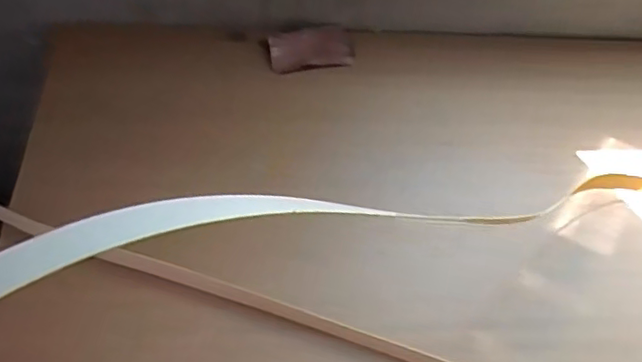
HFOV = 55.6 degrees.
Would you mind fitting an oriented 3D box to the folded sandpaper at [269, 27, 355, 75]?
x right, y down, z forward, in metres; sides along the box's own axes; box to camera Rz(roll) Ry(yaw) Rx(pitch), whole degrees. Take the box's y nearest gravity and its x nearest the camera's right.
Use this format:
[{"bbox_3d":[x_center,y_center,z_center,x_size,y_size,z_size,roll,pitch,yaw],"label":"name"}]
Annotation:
[{"bbox_3d":[-0.013,-0.184,0.852,0.116,0.022,0.057,-6,58,-8],"label":"folded sandpaper"}]

